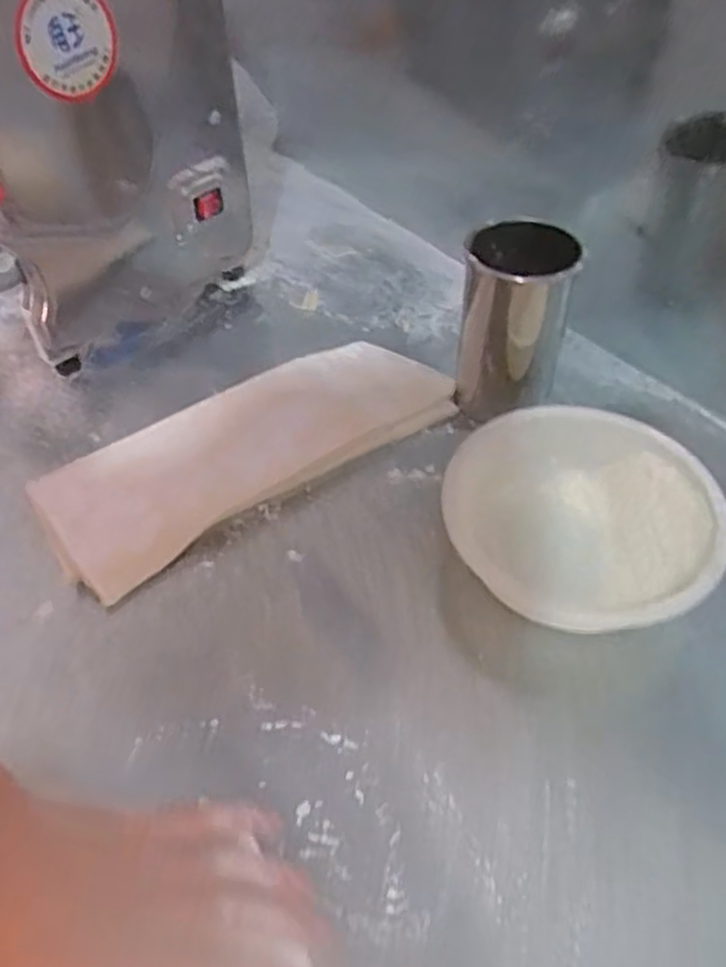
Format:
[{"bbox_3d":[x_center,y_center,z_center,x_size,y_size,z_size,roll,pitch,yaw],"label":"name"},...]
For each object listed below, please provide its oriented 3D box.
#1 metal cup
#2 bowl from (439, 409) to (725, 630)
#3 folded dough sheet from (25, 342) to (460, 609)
[{"bbox_3d":[0.127,-0.135,0.636,0.084,0.151,0.086,-1,47,1],"label":"metal cup"},{"bbox_3d":[0.160,0.029,0.545,0.183,0.067,0.183,-1,47,1],"label":"bowl"},{"bbox_3d":[-0.093,-0.035,0.638,0.351,0.022,0.138,-30,53,-24],"label":"folded dough sheet"}]

